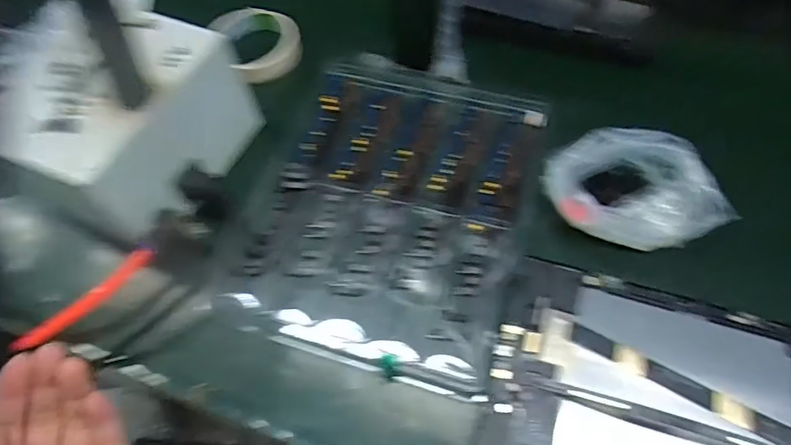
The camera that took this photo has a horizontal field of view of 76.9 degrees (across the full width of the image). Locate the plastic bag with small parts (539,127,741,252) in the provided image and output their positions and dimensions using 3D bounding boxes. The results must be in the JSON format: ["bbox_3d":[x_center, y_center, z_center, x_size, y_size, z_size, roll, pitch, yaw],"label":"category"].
[{"bbox_3d":[0.176,-0.025,0.379,0.120,0.056,0.086,10,60,8],"label":"plastic bag with small parts"}]

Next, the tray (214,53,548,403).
[{"bbox_3d":[-0.002,-0.024,0.420,0.215,0.012,0.281,14,62,13],"label":"tray"}]

